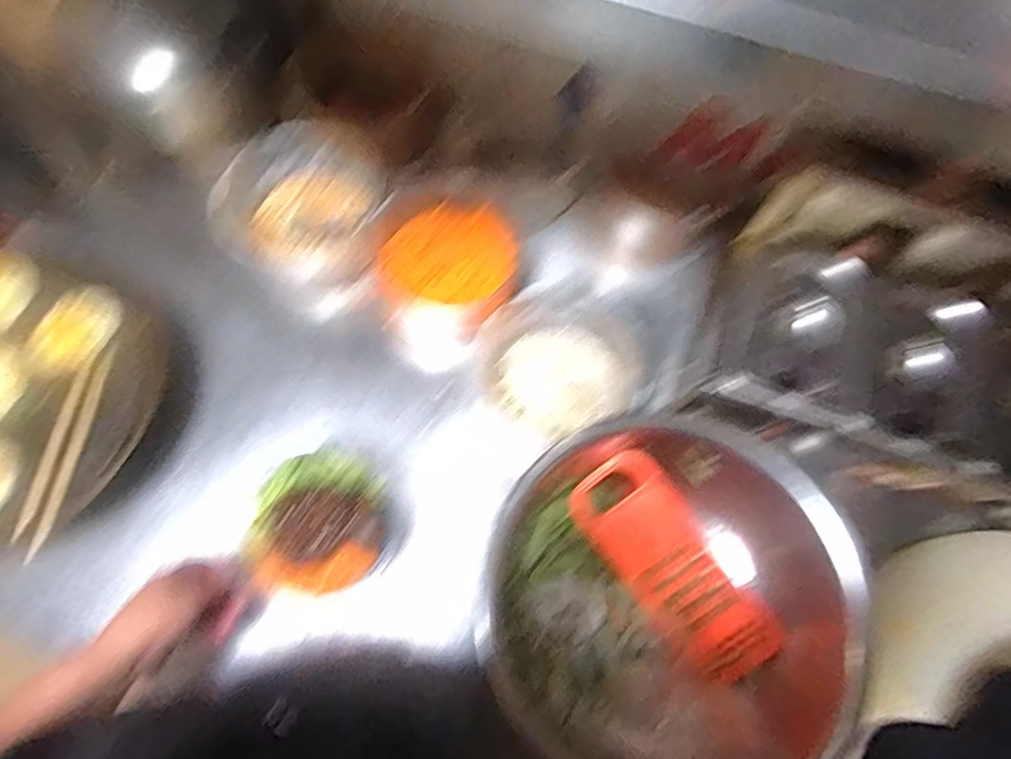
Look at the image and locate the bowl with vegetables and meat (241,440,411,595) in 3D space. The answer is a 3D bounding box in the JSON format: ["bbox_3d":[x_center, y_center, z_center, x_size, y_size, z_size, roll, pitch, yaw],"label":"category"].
[{"bbox_3d":[-0.173,0.136,0.569,0.138,0.055,0.134,1,70,-1],"label":"bowl with vegetables and meat"}]

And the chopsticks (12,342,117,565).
[{"bbox_3d":[-0.425,0.063,0.547,0.035,0.009,0.201,7,70,1],"label":"chopsticks"}]

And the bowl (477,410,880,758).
[{"bbox_3d":[0.164,0.213,0.552,0.359,0.113,0.338,1,70,-1],"label":"bowl"}]

